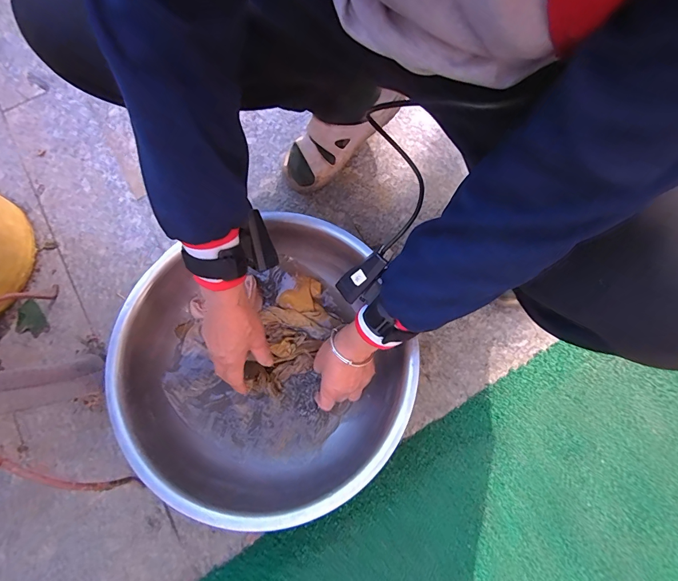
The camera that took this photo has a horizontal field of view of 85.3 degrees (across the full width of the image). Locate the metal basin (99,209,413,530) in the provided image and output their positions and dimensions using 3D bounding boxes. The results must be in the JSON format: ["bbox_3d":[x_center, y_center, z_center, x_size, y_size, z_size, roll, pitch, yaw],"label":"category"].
[{"bbox_3d":[-0.099,0.106,0.507,0.351,0.109,0.352,0,75,2],"label":"metal basin"}]

